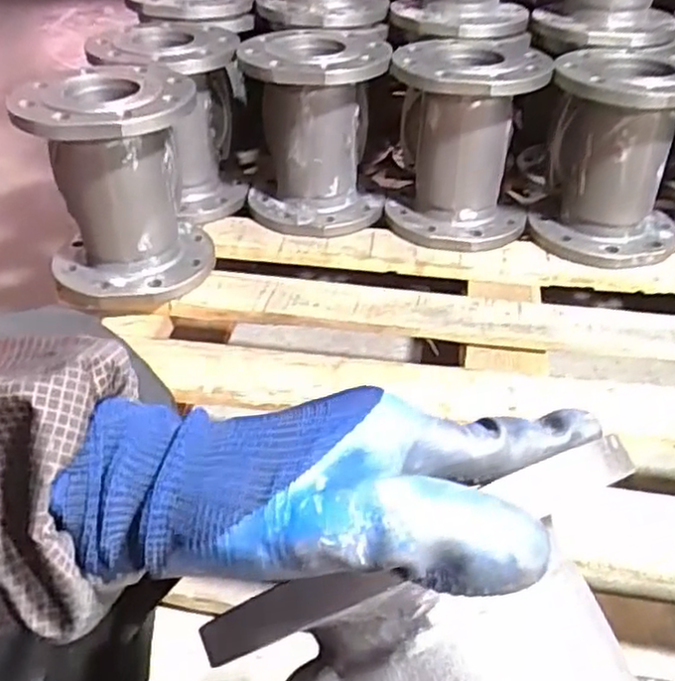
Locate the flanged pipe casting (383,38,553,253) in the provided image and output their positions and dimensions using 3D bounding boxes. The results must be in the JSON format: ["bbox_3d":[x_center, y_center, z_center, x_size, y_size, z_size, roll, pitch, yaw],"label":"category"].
[{"bbox_3d":[0.165,-0.255,0.941,0.181,0.233,0.184,8,38,10],"label":"flanged pipe casting"}]

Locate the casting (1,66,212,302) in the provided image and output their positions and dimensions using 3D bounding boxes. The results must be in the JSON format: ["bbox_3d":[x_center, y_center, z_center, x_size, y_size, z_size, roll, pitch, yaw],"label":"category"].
[{"bbox_3d":[-0.245,-0.171,0.831,0.175,0.237,0.166,-1,38,-2],"label":"casting"}]

